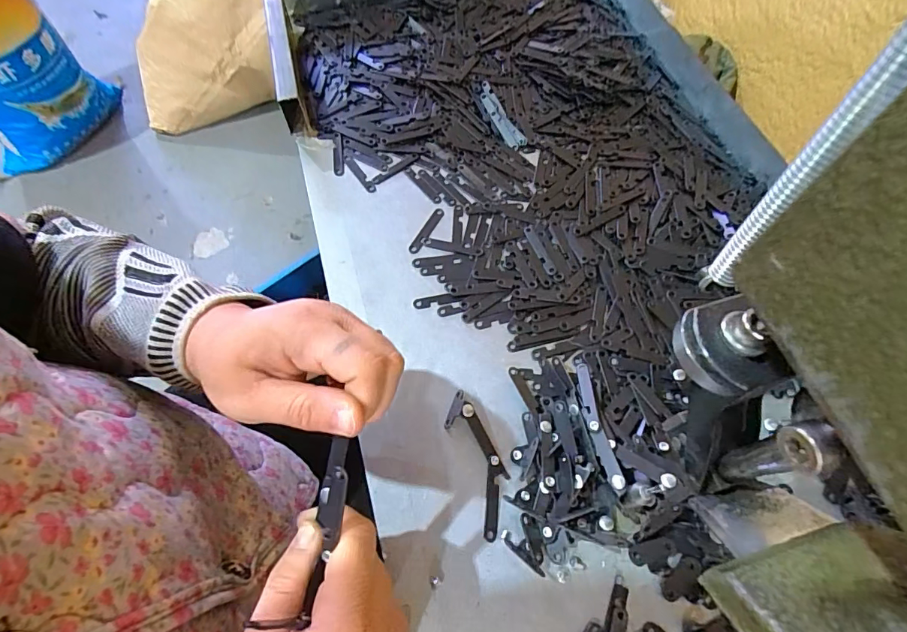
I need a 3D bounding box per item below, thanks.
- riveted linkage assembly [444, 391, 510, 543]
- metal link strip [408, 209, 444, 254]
[{"bbox_3d":[0.017,0.095,0.303,0.026,0.013,0.094,-19,64,-7],"label":"riveted linkage assembly"},{"bbox_3d":[-0.023,-0.075,0.395,0.010,0.004,0.052,24,67,13],"label":"metal link strip"}]

